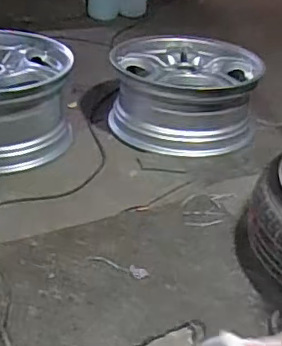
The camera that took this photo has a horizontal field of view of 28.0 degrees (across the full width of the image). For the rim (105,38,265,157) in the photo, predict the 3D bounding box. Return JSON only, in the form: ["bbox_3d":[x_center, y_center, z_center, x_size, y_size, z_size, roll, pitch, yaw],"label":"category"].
[{"bbox_3d":[0.122,-0.257,1.710,0.413,0.200,0.430,-2,32,-9],"label":"rim"}]

